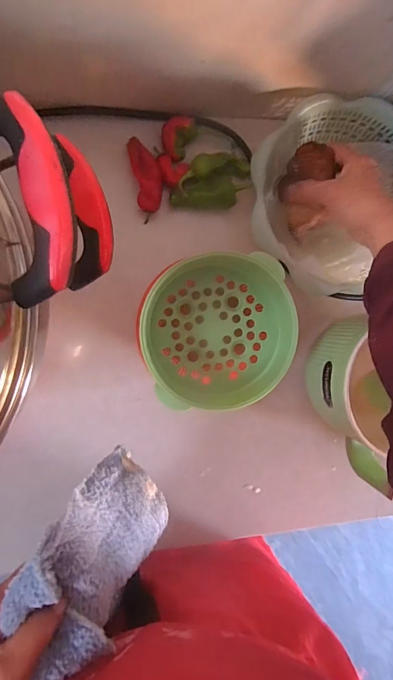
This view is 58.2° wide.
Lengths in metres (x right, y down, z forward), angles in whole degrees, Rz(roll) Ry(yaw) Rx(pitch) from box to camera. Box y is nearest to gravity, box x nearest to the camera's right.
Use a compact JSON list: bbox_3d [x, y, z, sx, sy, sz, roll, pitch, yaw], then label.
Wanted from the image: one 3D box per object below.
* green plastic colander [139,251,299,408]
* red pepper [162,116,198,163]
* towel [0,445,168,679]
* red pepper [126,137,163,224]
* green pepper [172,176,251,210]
[{"bbox_3d":[0.024,-0.009,0.412,0.174,0.065,0.159,-1,93,-9],"label":"green plastic colander"},{"bbox_3d":[-0.024,-0.262,0.451,0.037,0.020,0.052,29,89,-9],"label":"red pepper"},{"bbox_3d":[-0.084,0.180,0.310,0.035,0.158,0.109,-14,97,25],"label":"towel"},{"bbox_3d":[-0.062,-0.206,0.444,0.033,0.032,0.096,-11,95,-8],"label":"red pepper"},{"bbox_3d":[0.016,-0.191,0.456,0.098,0.038,0.034,-5,94,-8],"label":"green pepper"}]

